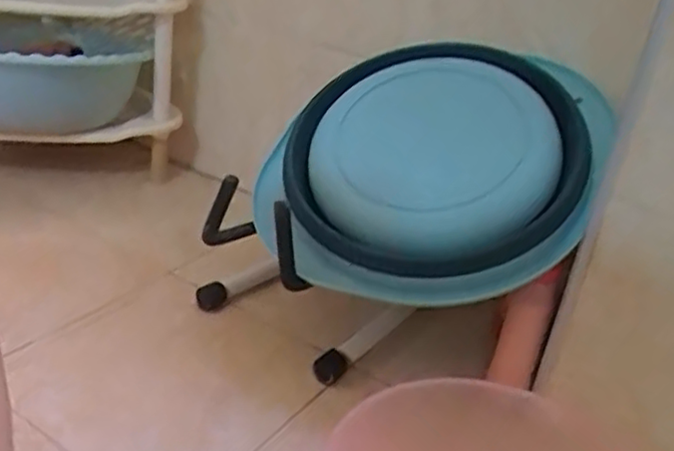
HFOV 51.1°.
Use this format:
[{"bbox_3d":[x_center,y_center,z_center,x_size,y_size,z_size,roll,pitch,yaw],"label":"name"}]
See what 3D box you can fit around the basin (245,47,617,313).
[{"bbox_3d":[0.102,-0.063,0.776,0.379,0.072,0.301,-2,60,10],"label":"basin"}]

